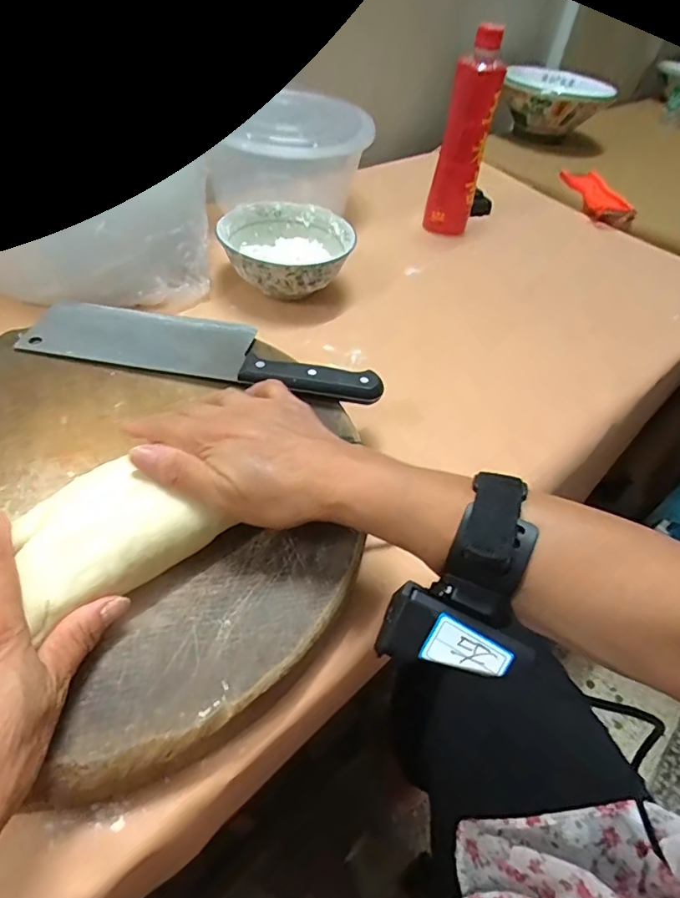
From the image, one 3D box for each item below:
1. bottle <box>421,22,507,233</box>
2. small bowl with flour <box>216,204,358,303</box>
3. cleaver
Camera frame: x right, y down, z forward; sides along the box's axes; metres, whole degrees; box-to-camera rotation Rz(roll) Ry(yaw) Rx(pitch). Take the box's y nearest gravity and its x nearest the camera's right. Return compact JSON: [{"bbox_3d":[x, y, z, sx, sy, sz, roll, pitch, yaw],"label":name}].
[{"bbox_3d":[0.162,-0.400,0.672,0.056,0.228,0.050,8,46,0],"label":"bottle"},{"bbox_3d":[-0.058,-0.216,0.582,0.134,0.066,0.139,4,46,-4],"label":"small bowl with flour"},{"bbox_3d":[-0.111,-0.086,0.428,0.289,0.018,0.075,10,46,3],"label":"cleaver"}]

